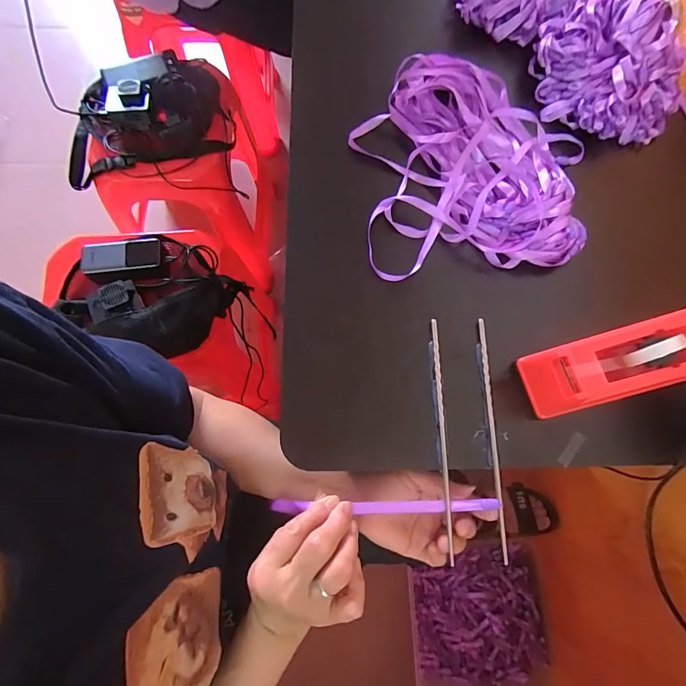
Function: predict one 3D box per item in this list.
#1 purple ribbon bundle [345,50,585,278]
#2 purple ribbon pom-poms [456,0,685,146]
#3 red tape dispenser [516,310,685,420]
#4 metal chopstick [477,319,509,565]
[{"bbox_3d":[0.138,-0.214,0.453,0.235,0.035,0.280,-5,74,-4],"label":"purple ribbon bundle"},{"bbox_3d":[0.290,-0.387,0.480,0.177,0.072,0.339,-27,76,-10],"label":"purple ribbon pom-poms"},{"bbox_3d":[0.249,0.019,0.360,0.159,0.064,0.061,-14,74,-6],"label":"red tape dispenser"},{"bbox_3d":[0.142,0.084,0.377,0.006,0.005,0.222,0,73,1],"label":"metal chopstick"}]

